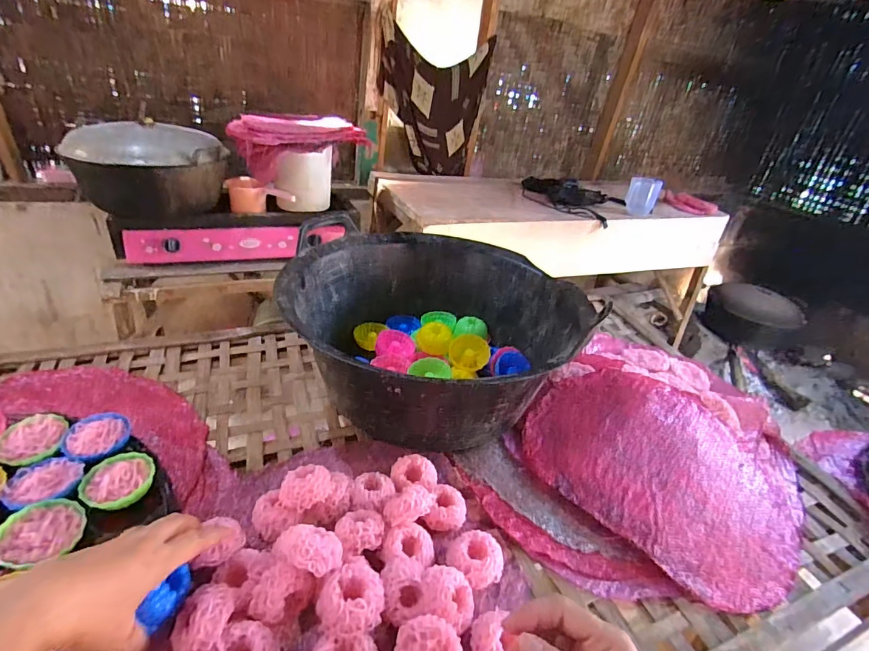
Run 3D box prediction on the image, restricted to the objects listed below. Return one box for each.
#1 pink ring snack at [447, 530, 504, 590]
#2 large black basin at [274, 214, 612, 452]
[{"bbox_3d":[0.039,0.226,0.424,0.054,0.023,0.044,25,35,27],"label":"pink ring snack"},{"bbox_3d":[-0.002,0.001,0.651,0.364,0.158,0.383,5,31,-3],"label":"large black basin"}]

